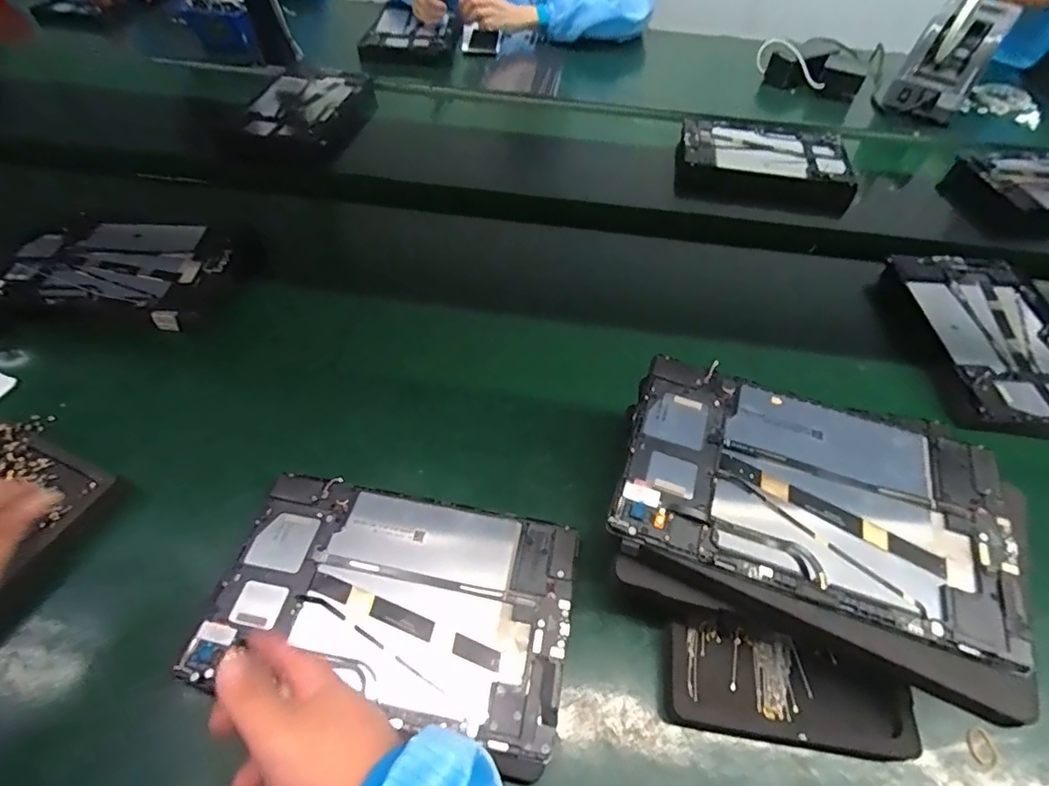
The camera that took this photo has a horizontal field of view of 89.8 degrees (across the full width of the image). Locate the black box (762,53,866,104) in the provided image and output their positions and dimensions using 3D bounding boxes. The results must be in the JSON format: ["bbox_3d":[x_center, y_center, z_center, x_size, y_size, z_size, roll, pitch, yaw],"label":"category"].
[{"bbox_3d":[0.499,-0.547,0.909,0.153,0.048,0.026,24,58,15],"label":"black box"}]

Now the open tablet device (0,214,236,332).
[{"bbox_3d":[-0.442,-0.139,0.579,0.217,0.022,0.142,8,59,4],"label":"open tablet device"}]

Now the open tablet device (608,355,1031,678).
[{"bbox_3d":[0.187,0.062,0.346,0.239,0.008,0.148,17,56,11],"label":"open tablet device"}]

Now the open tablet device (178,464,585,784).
[{"bbox_3d":[-0.086,0.142,0.368,0.238,0.012,0.151,12,55,7],"label":"open tablet device"}]

